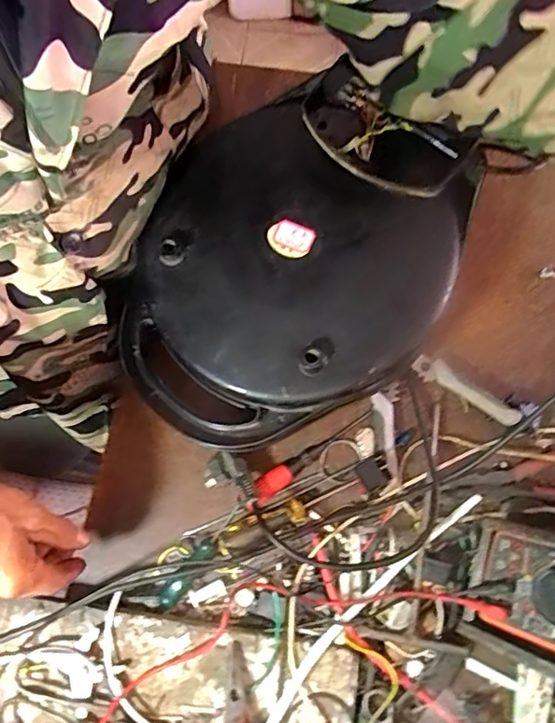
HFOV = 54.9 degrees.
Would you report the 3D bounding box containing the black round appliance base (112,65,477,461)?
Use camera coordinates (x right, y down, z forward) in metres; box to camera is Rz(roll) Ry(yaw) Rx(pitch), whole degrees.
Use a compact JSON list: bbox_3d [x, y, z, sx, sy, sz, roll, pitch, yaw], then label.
[{"bbox_3d":[0.013,-0.104,0.528,0.382,0.092,0.296,-34,76,-8],"label":"black round appliance base"}]

